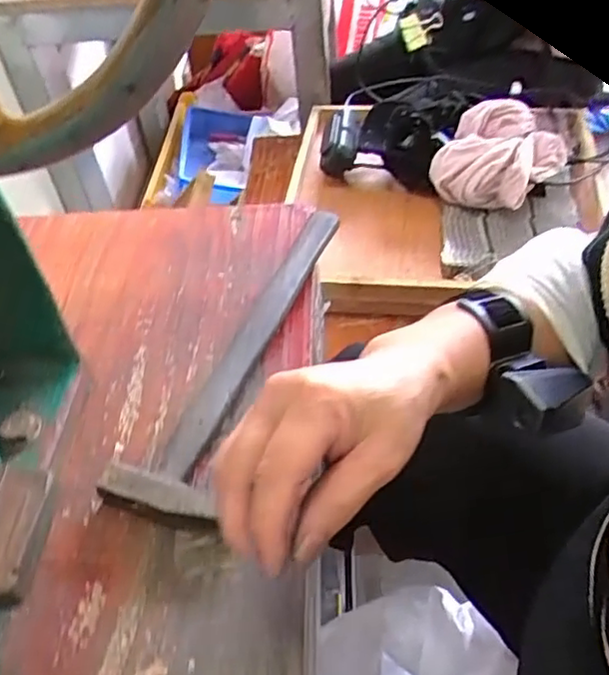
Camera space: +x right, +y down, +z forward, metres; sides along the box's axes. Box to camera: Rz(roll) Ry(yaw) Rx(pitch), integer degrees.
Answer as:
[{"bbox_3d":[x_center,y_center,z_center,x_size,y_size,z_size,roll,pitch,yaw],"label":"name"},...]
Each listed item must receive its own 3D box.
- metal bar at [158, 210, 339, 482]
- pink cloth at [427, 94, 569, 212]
[{"bbox_3d":[-0.030,-0.008,0.446,0.022,0.020,0.254,14,51,18],"label":"metal bar"},{"bbox_3d":[0.240,-0.225,0.806,0.143,0.078,0.130,18,52,21],"label":"pink cloth"}]

